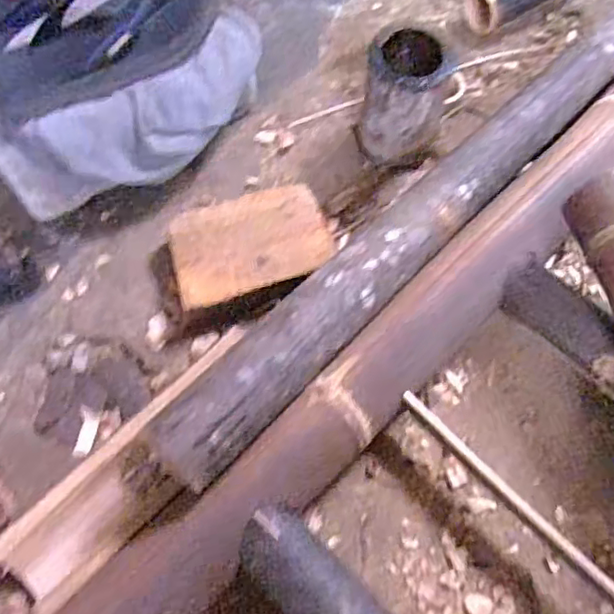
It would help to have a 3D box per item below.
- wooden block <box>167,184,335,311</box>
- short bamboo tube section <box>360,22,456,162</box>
[{"bbox_3d":[-0.059,-0.061,0.674,0.163,0.047,0.120,-14,63,-8],"label":"wooden block"},{"bbox_3d":[0.110,-0.233,0.715,0.092,0.124,0.097,9,62,4],"label":"short bamboo tube section"}]

